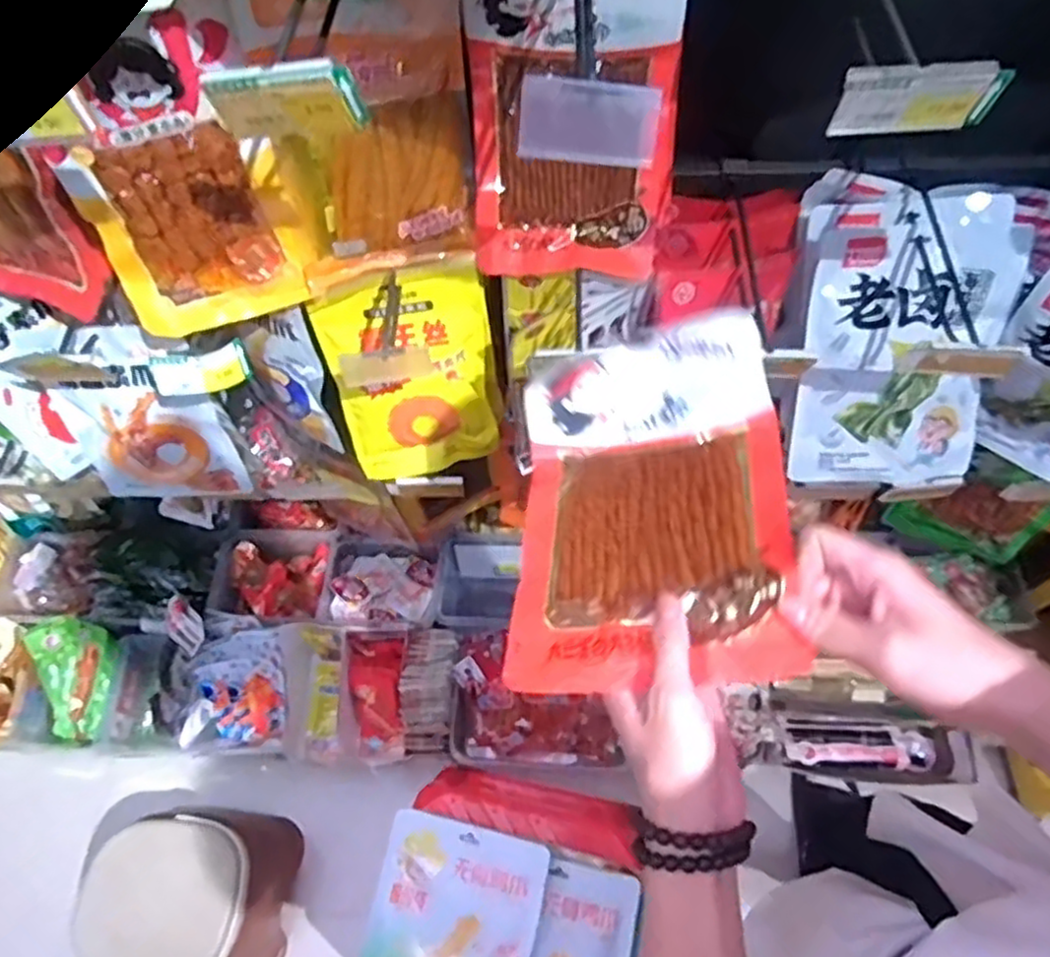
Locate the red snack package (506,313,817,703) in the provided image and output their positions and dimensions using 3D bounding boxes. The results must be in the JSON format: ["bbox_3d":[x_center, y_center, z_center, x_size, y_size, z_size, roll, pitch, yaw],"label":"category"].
[{"bbox_3d":[0.082,0.007,0.481,0.171,0.033,0.264,-9,49,18],"label":"red snack package"}]

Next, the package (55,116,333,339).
[{"bbox_3d":[-0.282,-0.217,0.640,0.170,0.170,0.028,-16,44,-1],"label":"package"}]

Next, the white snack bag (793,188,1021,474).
[{"bbox_3d":[0.408,-0.138,0.786,0.205,0.306,0.063,-1,25,4],"label":"white snack bag"}]

